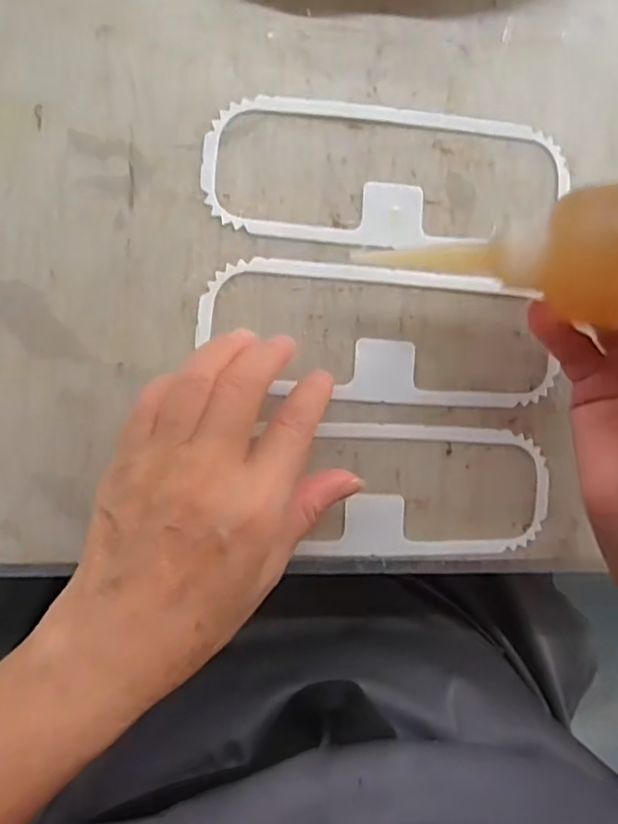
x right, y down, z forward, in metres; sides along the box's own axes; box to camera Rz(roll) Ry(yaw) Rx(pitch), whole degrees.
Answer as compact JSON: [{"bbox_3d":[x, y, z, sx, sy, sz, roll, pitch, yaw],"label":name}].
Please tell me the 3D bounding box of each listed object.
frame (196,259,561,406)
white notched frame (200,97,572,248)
[{"bbox_3d":[0.040,-0.040,0.322,0.191,0.004,0.070,2,94,-9],"label":"frame"},{"bbox_3d":[0.042,-0.120,0.317,0.188,0.004,0.067,2,94,-9],"label":"white notched frame"}]

